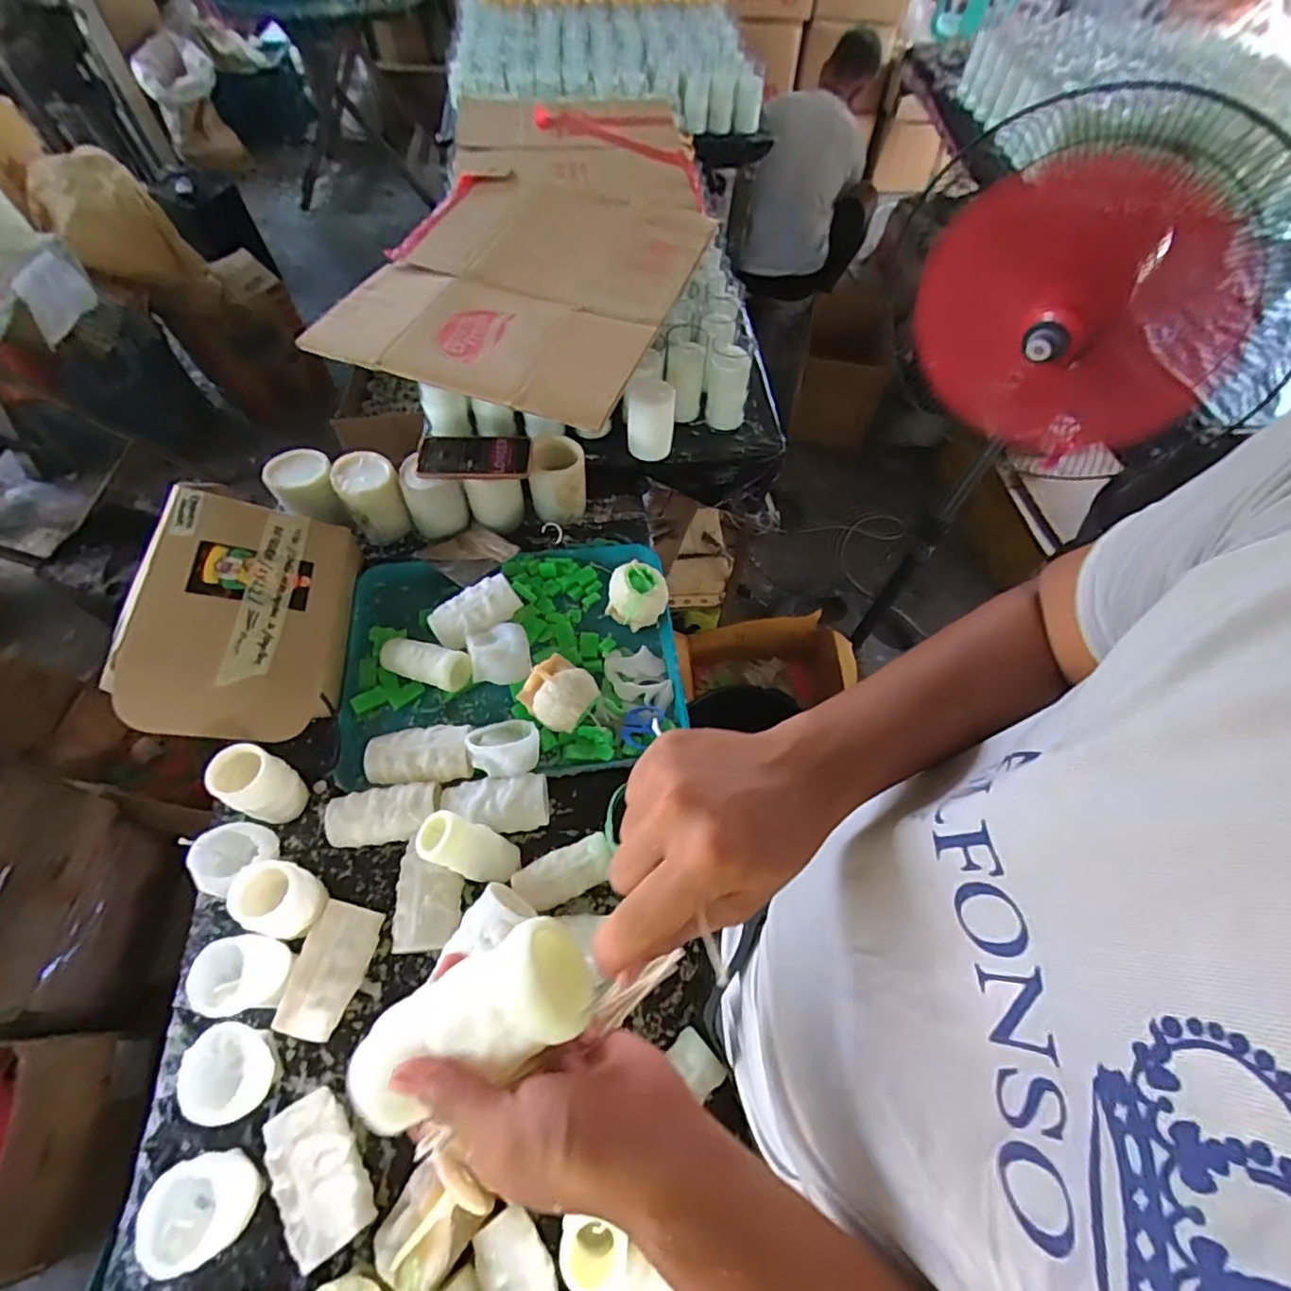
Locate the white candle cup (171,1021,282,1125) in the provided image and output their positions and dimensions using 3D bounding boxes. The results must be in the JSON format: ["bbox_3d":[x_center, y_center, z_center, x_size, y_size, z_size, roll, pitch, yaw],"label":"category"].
[{"bbox_3d":[-0.385,0.398,0.558,0.070,0.054,0.069,1,60,-3],"label":"white candle cup"}]

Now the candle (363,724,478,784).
[{"bbox_3d":[-0.271,0.132,0.721,0.125,0.050,0.065,-3,60,-5],"label":"candle"}]

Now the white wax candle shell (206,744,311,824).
[{"bbox_3d":[-0.424,0.155,0.660,0.053,0.109,0.061,18,60,7],"label":"white wax candle shell"}]

